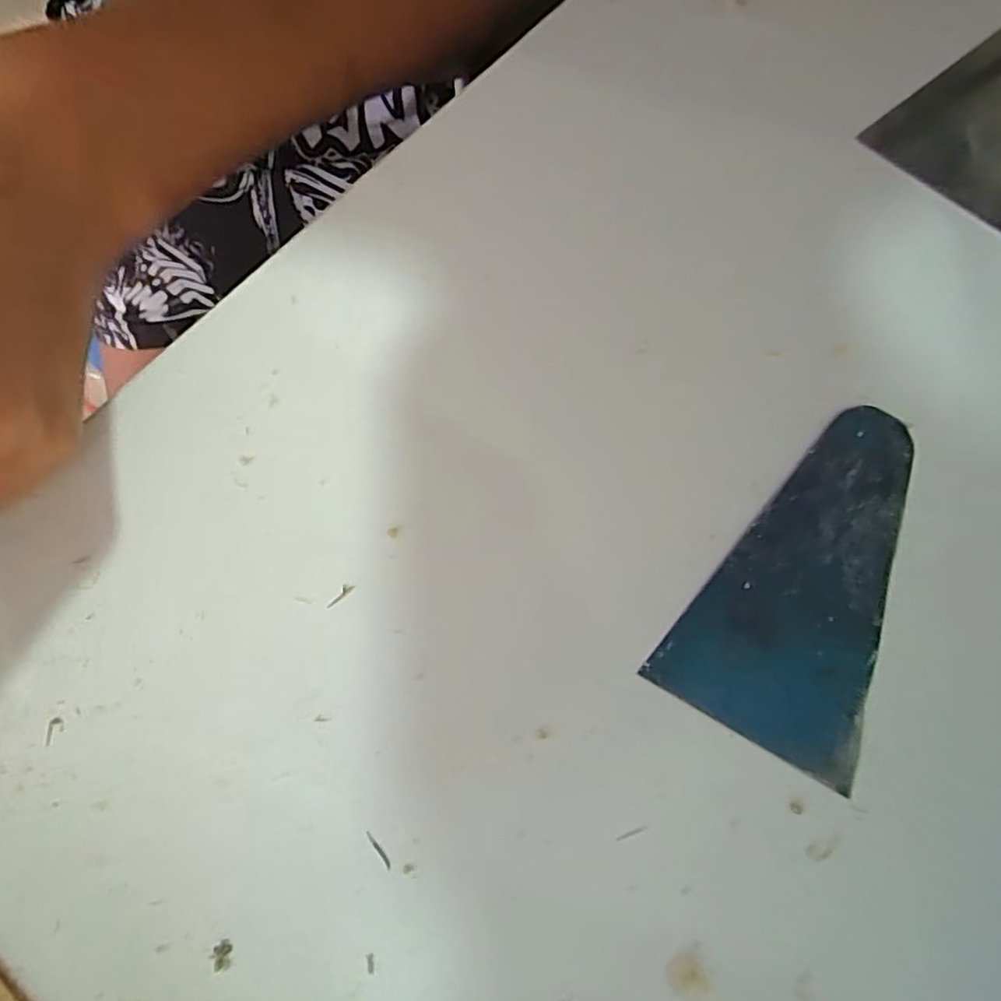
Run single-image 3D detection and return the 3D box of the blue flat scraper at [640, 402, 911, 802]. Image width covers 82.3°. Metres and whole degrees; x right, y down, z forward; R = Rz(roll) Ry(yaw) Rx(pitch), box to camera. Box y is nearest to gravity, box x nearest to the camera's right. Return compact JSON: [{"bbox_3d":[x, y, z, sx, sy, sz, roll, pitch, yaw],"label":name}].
[{"bbox_3d":[0.085,0.019,0.147,0.050,0.004,0.095,35,78,6],"label":"blue flat scraper"}]

